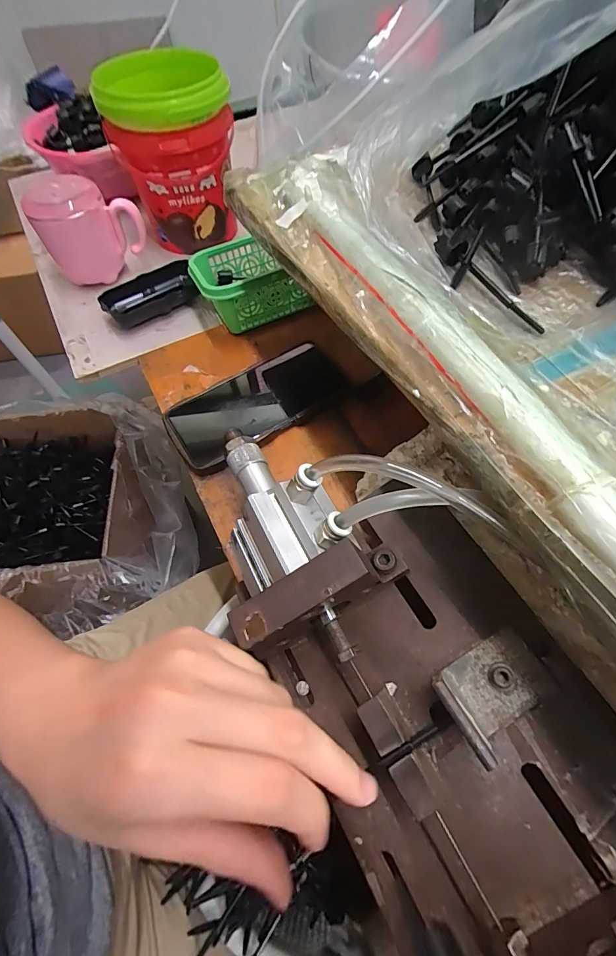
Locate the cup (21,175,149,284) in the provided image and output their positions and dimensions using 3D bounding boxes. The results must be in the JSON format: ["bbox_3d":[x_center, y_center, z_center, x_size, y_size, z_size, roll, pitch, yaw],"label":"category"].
[{"bbox_3d":[-0.245,-0.279,0.446,0.099,0.096,0.066,-36,65,-17],"label":"cup"}]

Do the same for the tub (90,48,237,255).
[{"bbox_3d":[-0.151,-0.373,0.462,0.131,0.151,0.140,-21,61,-10],"label":"tub"}]

